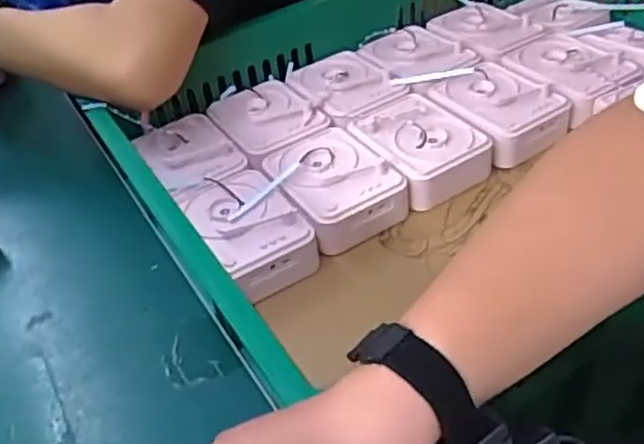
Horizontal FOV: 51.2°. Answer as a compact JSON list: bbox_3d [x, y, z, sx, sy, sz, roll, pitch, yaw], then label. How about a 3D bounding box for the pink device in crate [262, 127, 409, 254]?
[{"bbox_3d":[0.009,-0.038,0.641,0.095,0.041,0.126,-26,46,-18],"label":"pink device in crate"}]

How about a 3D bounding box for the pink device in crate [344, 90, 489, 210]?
[{"bbox_3d":[0.098,-0.077,0.668,0.099,0.036,0.131,-26,46,-19],"label":"pink device in crate"}]

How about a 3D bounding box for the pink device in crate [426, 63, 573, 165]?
[{"bbox_3d":[0.183,-0.121,0.703,0.095,0.034,0.129,-24,46,-16],"label":"pink device in crate"}]

